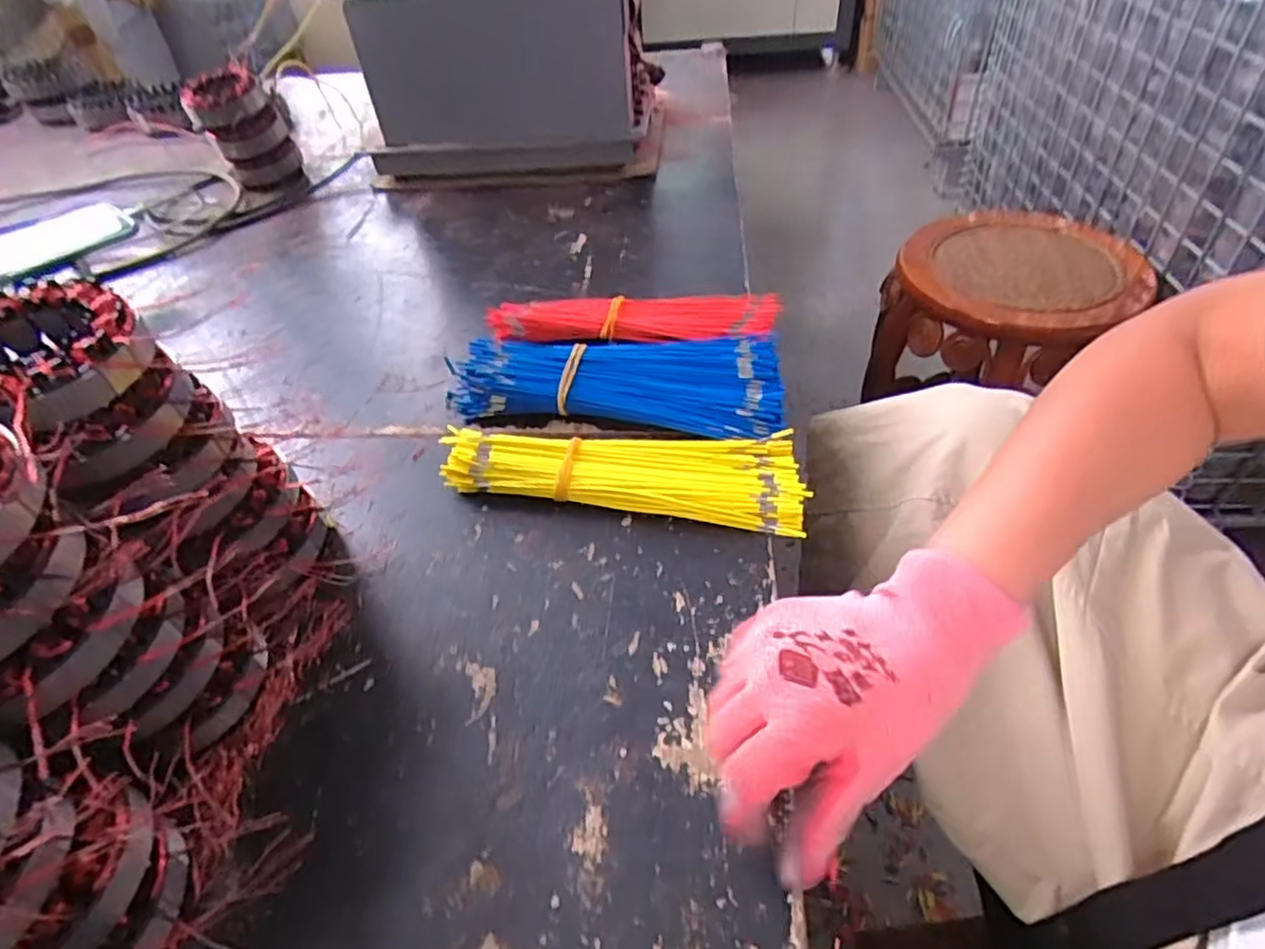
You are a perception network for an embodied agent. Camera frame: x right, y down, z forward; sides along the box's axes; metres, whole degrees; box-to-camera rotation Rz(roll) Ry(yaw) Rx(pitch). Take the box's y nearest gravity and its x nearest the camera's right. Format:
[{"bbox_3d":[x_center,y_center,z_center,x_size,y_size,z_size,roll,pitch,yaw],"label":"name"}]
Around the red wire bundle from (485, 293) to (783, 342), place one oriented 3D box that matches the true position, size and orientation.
[{"bbox_3d":[-0.001,-0.132,0.590,0.245,0.030,0.048,3,46,6],"label":"red wire bundle"}]

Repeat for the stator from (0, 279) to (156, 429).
[{"bbox_3d":[-0.264,-0.051,0.306,0.095,0.030,0.079,22,51,23],"label":"stator"}]

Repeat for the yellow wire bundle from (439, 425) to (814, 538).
[{"bbox_3d":[-0.007,-0.005,0.470,0.240,0.027,0.070,7,47,11],"label":"yellow wire bundle"}]

